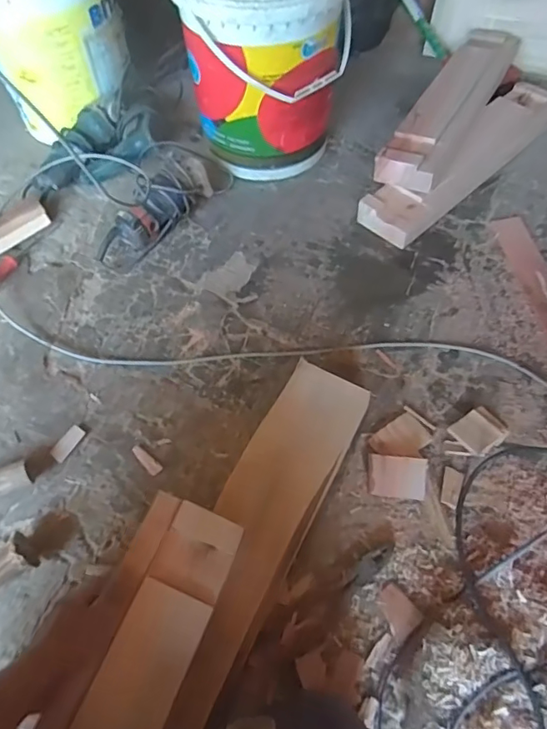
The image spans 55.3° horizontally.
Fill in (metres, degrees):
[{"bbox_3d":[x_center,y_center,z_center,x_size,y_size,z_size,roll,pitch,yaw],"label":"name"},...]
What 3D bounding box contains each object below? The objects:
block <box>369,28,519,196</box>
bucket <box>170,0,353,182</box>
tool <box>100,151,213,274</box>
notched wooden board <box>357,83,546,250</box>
[{"bbox_3d":[0.374,-0.545,1.072,0.119,0.044,0.554,26,64,17],"label":"block"},{"bbox_3d":[-0.018,-0.600,1.009,0.299,0.348,0.300,-2,59,1],"label":"bucket"},{"bbox_3d":[-0.231,-0.301,1.000,0.097,0.092,0.270,31,65,19],"label":"tool"},{"bbox_3d":[0.391,-0.420,1.054,0.541,0.061,0.116,-40,65,-19],"label":"notched wooden board"}]

